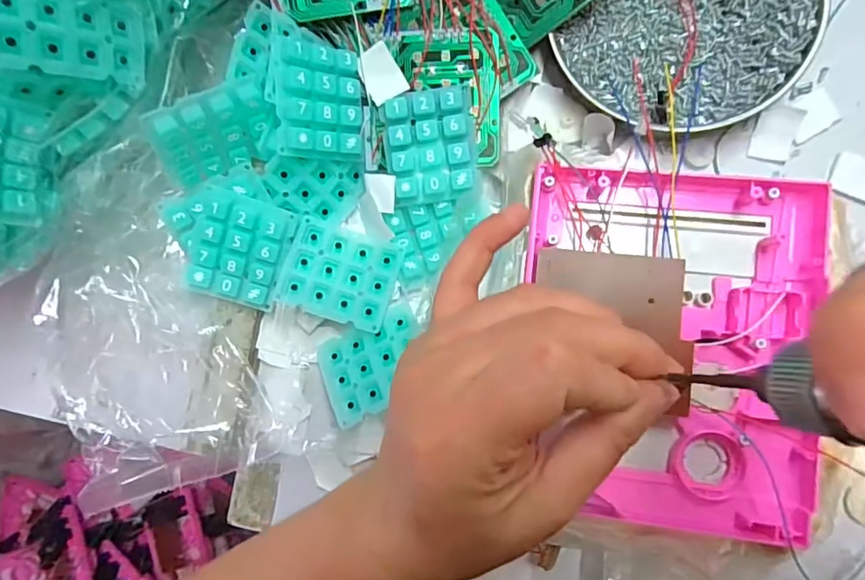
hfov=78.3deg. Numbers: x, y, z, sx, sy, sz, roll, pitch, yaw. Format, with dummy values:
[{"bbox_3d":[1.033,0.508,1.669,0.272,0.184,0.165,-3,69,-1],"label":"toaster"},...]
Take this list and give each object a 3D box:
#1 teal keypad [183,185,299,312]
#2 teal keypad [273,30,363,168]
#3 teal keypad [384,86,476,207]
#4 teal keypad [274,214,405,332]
[{"bbox_3d":[-0.102,-0.021,0.281,0.048,0.012,0.056,19,105,-11],"label":"teal keypad"},{"bbox_3d":[-0.059,-0.100,0.279,0.047,0.014,0.060,-5,99,-36],"label":"teal keypad"},{"bbox_3d":[0.000,-0.076,0.283,0.046,0.014,0.058,-6,102,-3],"label":"teal keypad"},{"bbox_3d":[-0.050,-0.009,0.290,0.058,0.013,0.048,18,89,8],"label":"teal keypad"}]

